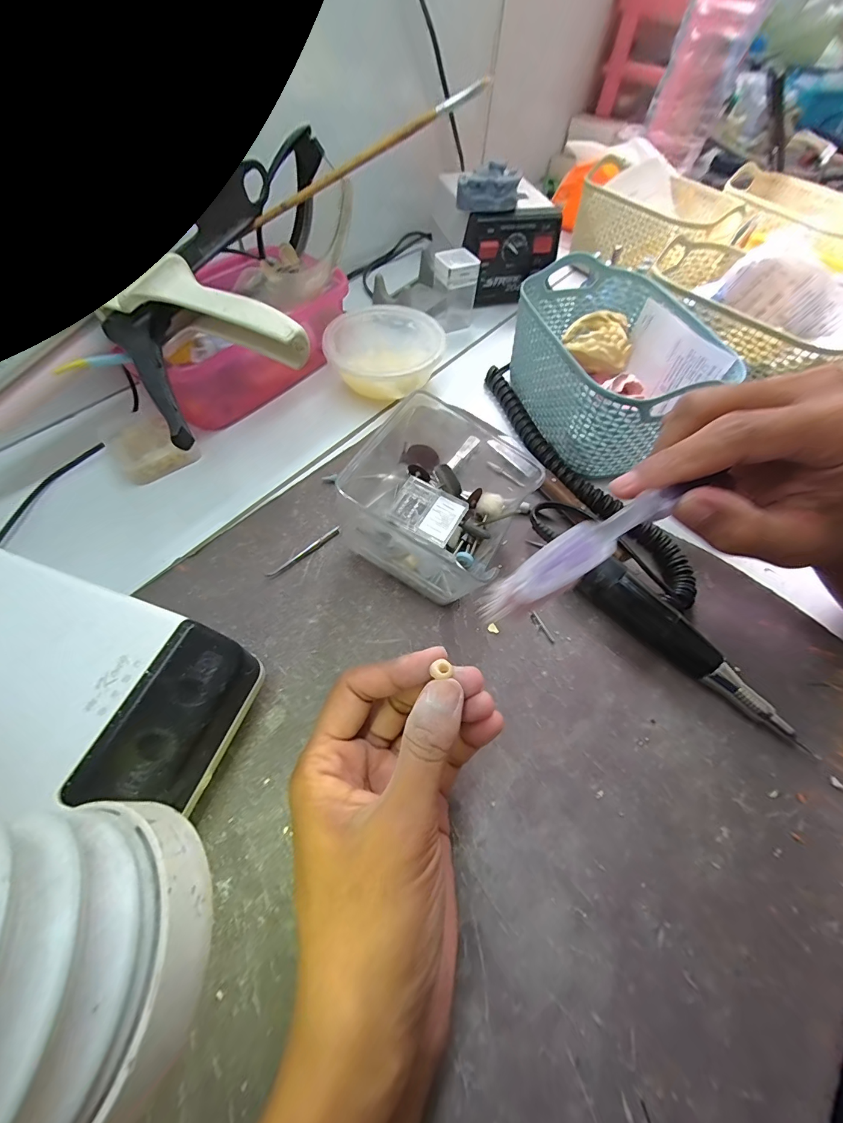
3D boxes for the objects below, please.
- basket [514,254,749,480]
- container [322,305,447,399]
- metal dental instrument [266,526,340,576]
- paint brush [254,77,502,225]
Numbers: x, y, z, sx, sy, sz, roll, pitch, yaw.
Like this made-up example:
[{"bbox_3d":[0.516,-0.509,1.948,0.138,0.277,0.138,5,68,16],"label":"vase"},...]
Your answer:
[{"bbox_3d":[0.149,-0.157,0.327,0.114,0.071,0.168,-9,60,-8],"label":"basket"},{"bbox_3d":[-0.032,-0.185,0.361,0.099,0.036,0.098,1,59,-2],"label":"container"},{"bbox_3d":[-0.079,-0.007,0.272,0.056,0.005,0.005,-34,66,-21],"label":"metal dental instrument"},{"bbox_3d":[-0.043,-0.307,0.304,0.196,0.008,0.008,-20,59,11],"label":"paint brush"}]

